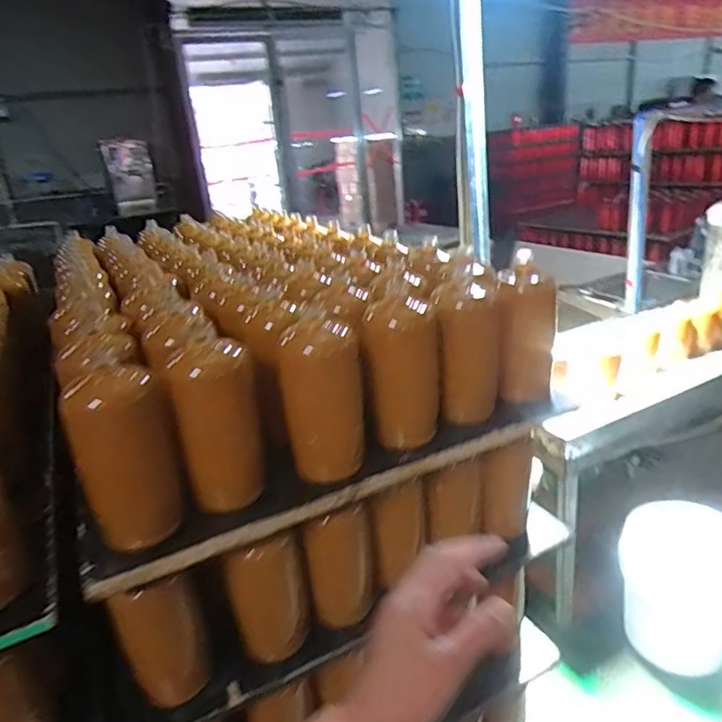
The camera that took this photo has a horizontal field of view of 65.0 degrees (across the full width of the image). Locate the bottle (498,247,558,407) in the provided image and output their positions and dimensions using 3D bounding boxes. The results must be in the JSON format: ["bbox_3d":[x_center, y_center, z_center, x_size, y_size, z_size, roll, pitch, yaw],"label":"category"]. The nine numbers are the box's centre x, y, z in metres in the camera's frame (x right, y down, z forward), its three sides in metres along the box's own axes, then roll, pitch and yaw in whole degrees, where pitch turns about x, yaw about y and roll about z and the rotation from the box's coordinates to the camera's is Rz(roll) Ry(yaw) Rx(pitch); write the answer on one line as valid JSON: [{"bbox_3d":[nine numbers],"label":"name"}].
[{"bbox_3d":[0.212,-0.034,0.716,0.060,0.183,0.071,4,24,22],"label":"bottle"}]

